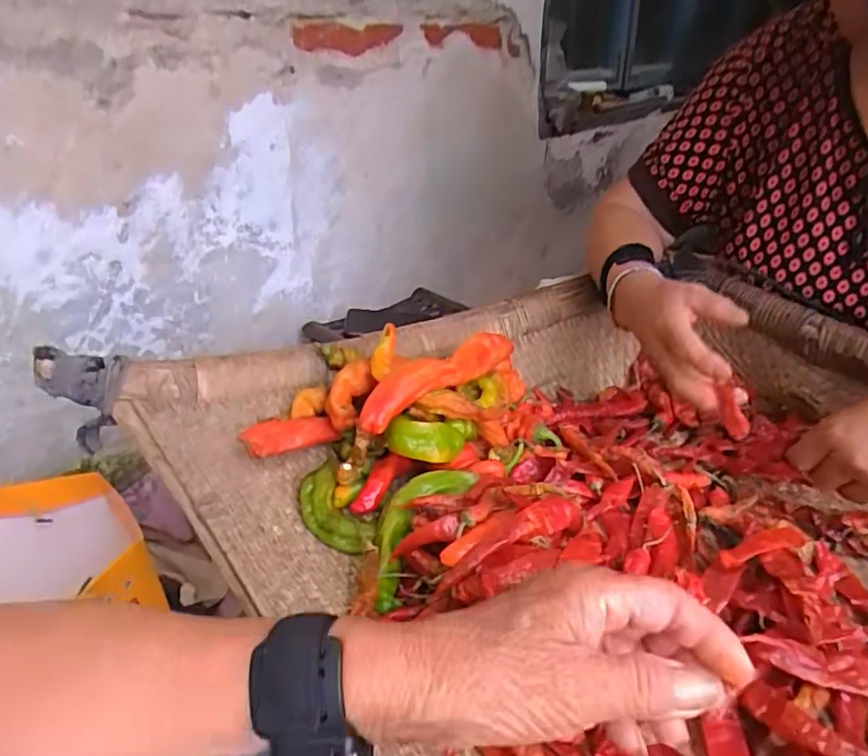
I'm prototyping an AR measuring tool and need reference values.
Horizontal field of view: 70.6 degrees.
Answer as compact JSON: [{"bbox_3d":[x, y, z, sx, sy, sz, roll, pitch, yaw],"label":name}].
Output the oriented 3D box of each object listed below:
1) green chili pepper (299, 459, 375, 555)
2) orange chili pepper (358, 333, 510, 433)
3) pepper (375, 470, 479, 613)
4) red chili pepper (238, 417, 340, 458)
[{"bbox_3d":[-0.075,0.100,0.456,0.036,0.021,0.077,-21,51,-32],"label":"green chili pepper"},{"bbox_3d":[-0.001,-0.001,0.490,0.139,0.040,0.039,-21,35,-32],"label":"orange chili pepper"},{"bbox_3d":[-0.017,0.105,0.430,0.044,0.015,0.113,17,59,29],"label":"pepper"},{"bbox_3d":[-0.114,0.045,0.483,0.076,0.020,0.024,-6,26,-40],"label":"red chili pepper"}]

